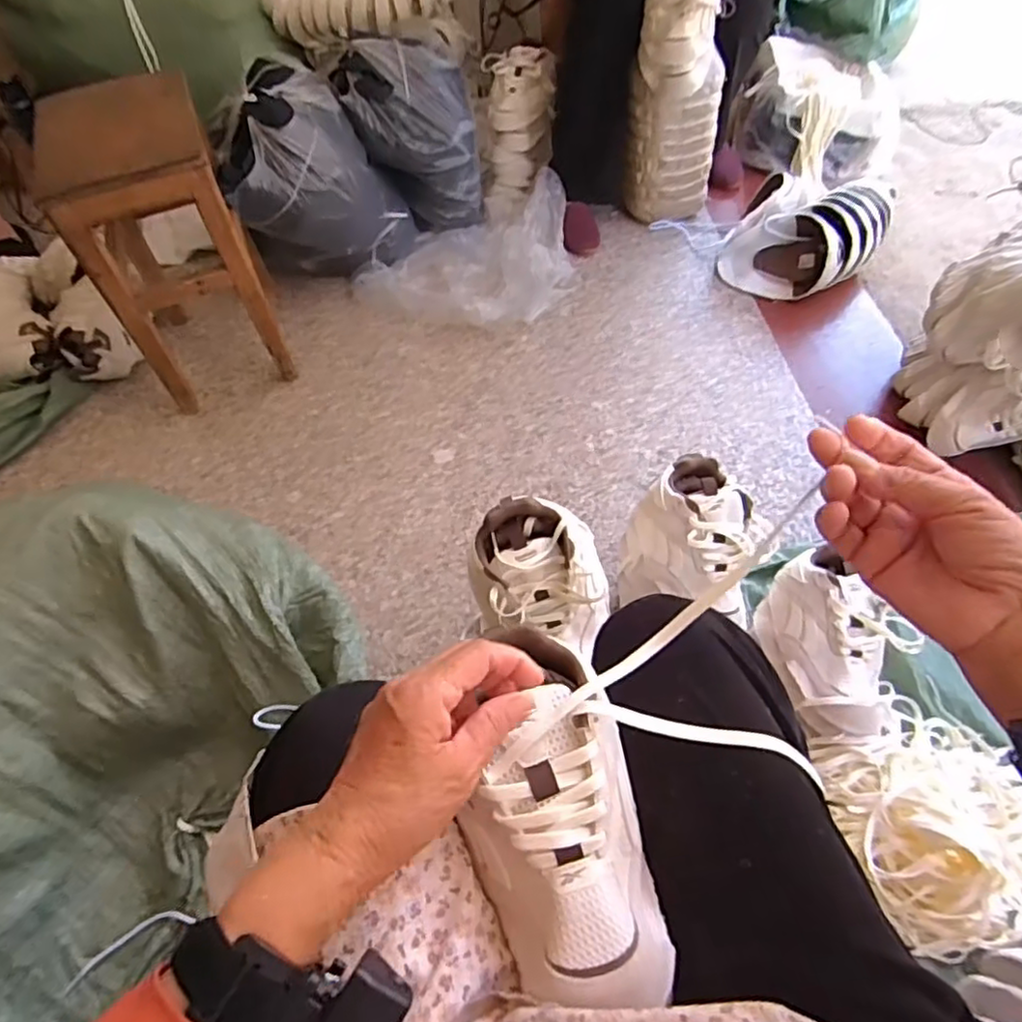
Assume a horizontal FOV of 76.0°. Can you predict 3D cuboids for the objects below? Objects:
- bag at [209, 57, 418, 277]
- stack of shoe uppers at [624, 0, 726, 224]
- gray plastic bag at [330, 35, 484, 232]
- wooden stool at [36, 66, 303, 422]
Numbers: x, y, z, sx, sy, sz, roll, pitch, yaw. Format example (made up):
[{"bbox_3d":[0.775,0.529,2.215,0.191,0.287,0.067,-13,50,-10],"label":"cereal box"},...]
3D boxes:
[{"bbox_3d":[-0.392,-0.652,1.294,0.346,0.330,0.274,-28,57,-15],"label":"bag"},{"bbox_3d":[0.322,-0.799,1.290,0.183,0.460,0.136,9,56,10],"label":"stack of shoe uppers"},{"bbox_3d":[-0.203,-0.769,1.356,0.257,0.313,0.170,-11,55,-4],"label":"gray plastic bag"},{"bbox_3d":[-0.565,-0.442,1.119,0.229,0.433,0.323,-18,55,-9],"label":"wooden stool"}]

